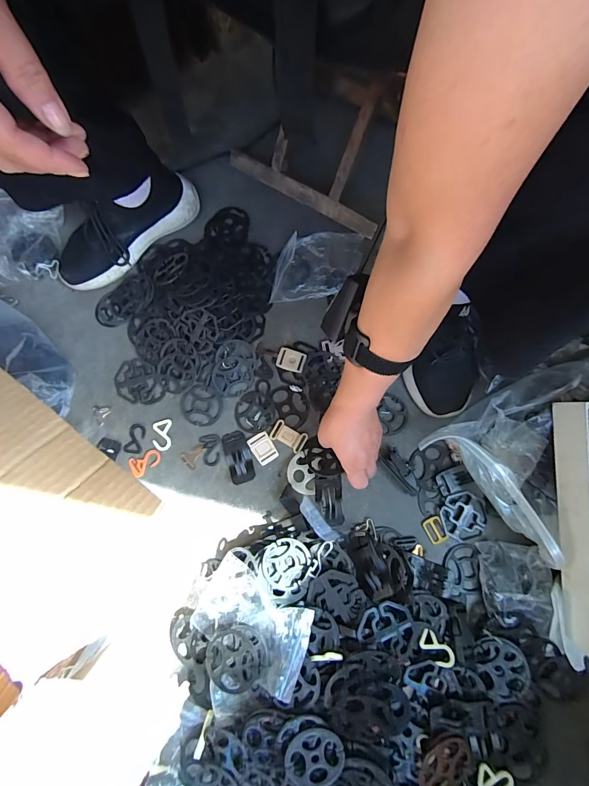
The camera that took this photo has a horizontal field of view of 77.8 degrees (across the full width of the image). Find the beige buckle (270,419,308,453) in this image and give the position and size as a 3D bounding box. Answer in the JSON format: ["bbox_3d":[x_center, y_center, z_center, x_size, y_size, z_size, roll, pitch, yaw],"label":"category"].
[{"bbox_3d":[-0.008,0.061,0.517,0.049,0.007,0.029,28,80,8],"label":"beige buckle"}]

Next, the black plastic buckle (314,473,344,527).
[{"bbox_3d":[0.043,0.134,0.460,0.035,0.008,0.063,-7,57,10],"label":"black plastic buckle"}]

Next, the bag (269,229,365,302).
[{"bbox_3d":[0.034,-0.200,0.566,0.147,0.021,0.104,-8,78,0],"label":"bag"}]

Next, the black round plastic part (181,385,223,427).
[{"bbox_3d":[-0.137,0.019,0.532,0.062,0.006,0.056,34,81,9],"label":"black round plastic part"}]

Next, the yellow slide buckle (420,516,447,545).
[{"bbox_3d":[0.188,0.184,0.489,0.025,0.004,0.033,-27,78,-4],"label":"yellow slide buckle"}]

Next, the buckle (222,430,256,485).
[{"bbox_3d":[-0.080,0.090,0.513,0.035,0.012,0.071,-18,78,-2],"label":"buckle"}]

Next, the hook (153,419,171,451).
[{"bbox_3d":[-0.192,0.061,0.527,0.026,0.004,0.044,-4,78,1],"label":"hook"}]

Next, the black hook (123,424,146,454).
[{"bbox_3d":[-0.231,0.066,0.532,0.027,0.005,0.042,12,79,3],"label":"black hook"}]

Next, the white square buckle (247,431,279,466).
[{"bbox_3d":[-0.045,0.079,0.521,0.031,0.004,0.043,-32,78,-5],"label":"white square buckle"}]

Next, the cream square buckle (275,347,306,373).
[{"bbox_3d":[-0.006,-0.049,0.546,0.043,0.007,0.032,16,79,5],"label":"cream square buckle"}]

